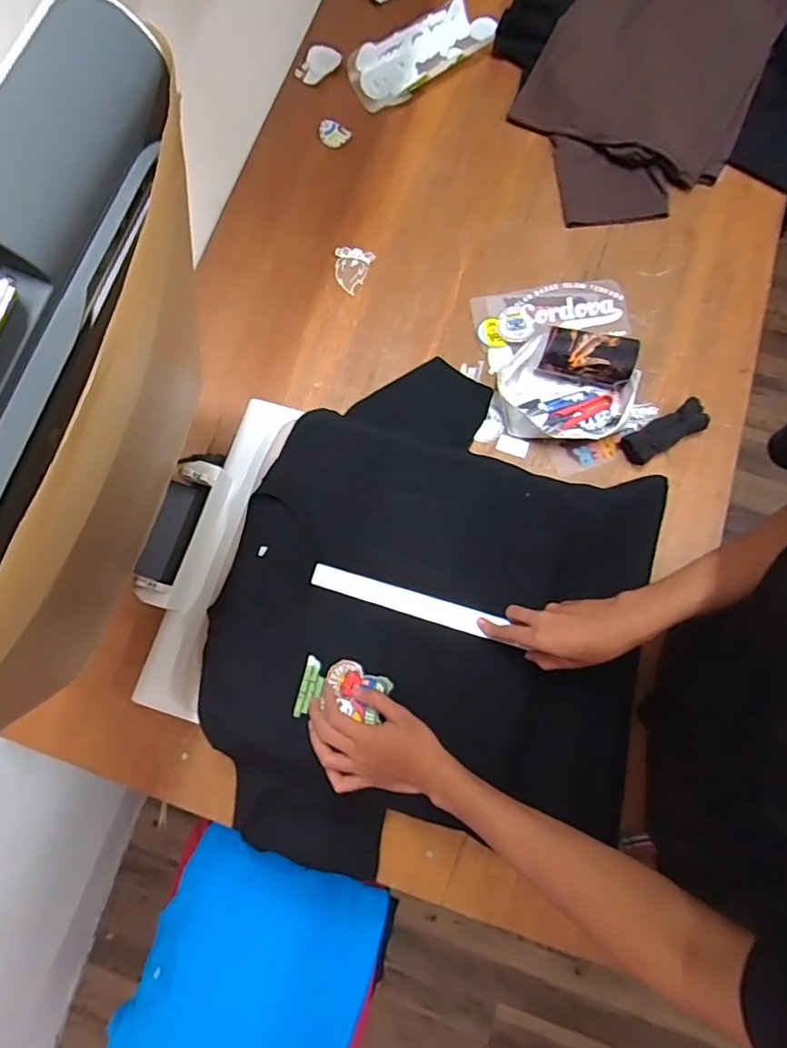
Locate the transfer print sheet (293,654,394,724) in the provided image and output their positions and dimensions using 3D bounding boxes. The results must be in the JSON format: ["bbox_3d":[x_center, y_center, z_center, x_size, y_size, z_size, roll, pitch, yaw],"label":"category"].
[{"bbox_3d":[-0.057,0.194,0.609,0.105,0.007,0.066,8,77,3],"label":"transfer print sheet"}]

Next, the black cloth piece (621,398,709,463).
[{"bbox_3d":[0.400,-0.135,0.774,0.135,0.028,0.046,-29,78,-6],"label":"black cloth piece"}]

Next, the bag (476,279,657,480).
[{"bbox_3d":[0.255,-0.241,0.786,0.258,0.063,0.303,-3,77,0],"label":"bag"}]

